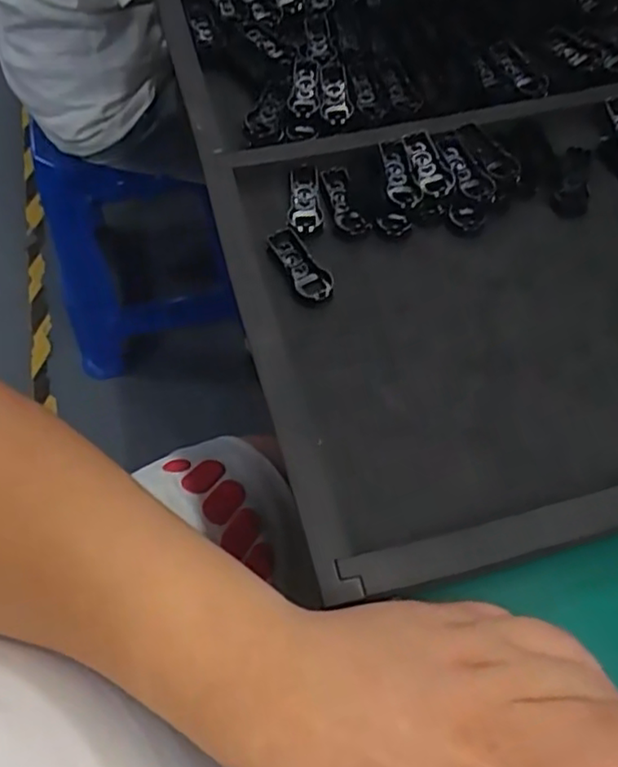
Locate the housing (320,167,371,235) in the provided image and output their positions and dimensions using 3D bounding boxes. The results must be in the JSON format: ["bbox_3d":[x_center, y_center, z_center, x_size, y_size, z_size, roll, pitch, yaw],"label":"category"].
[{"bbox_3d":[0.022,-0.114,0.409,0.018,0.004,0.051,-16,67,-9],"label":"housing"}]

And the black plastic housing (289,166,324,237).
[{"bbox_3d":[-0.002,-0.114,0.408,0.020,0.006,0.055,1,65,-2],"label":"black plastic housing"}]

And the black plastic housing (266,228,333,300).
[{"bbox_3d":[-0.005,-0.069,0.378,0.019,0.006,0.053,-25,68,-12],"label":"black plastic housing"}]

